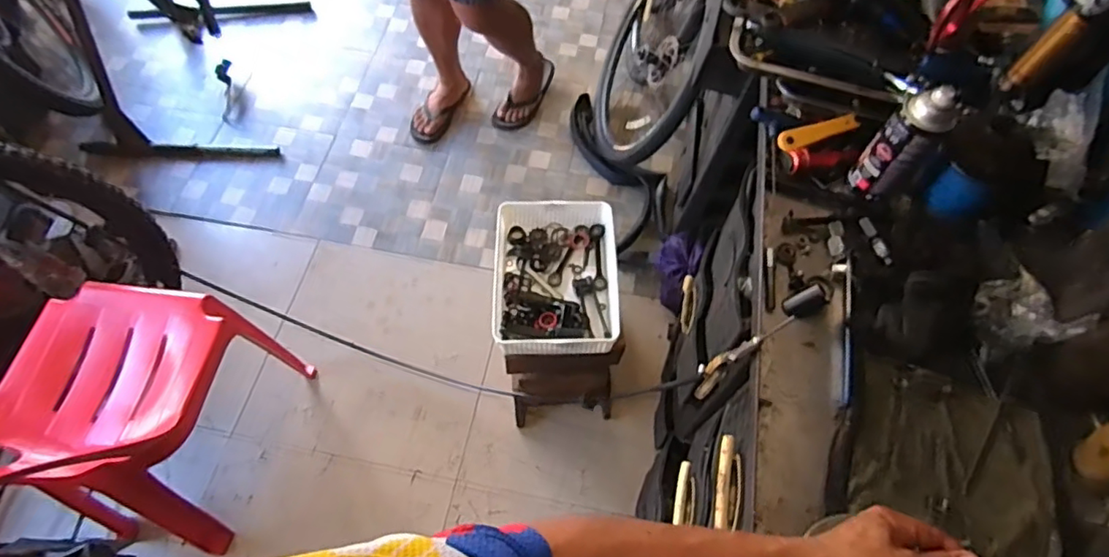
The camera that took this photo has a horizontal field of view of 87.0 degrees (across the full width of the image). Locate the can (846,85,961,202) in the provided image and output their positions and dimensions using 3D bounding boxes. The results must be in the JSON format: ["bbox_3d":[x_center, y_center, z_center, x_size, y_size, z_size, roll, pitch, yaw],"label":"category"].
[{"bbox_3d":[0.448,-0.172,0.746,0.069,0.165,0.064,40,69,17],"label":"can"}]

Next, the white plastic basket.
[{"bbox_3d":[0.001,-0.006,1.240,0.263,0.060,0.352,0,63,-1],"label":"white plastic basket"}]

